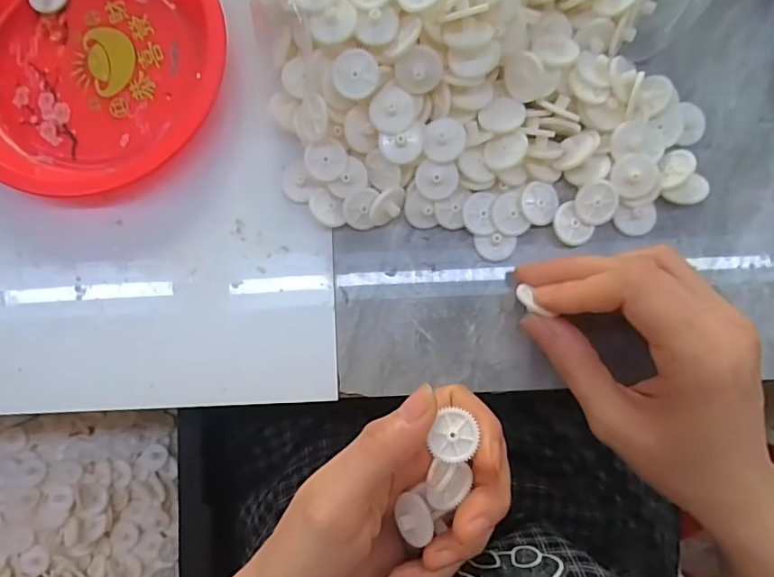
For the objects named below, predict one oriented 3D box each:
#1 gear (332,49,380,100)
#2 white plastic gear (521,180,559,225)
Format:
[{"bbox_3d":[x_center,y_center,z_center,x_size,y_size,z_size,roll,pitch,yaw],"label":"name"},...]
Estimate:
[{"bbox_3d":[-0.014,-0.099,0.239,0.021,0.004,0.021,-4,106,2],"label":"gear"},{"bbox_3d":[0.078,-0.044,0.262,0.019,0.004,0.022,12,85,3],"label":"white plastic gear"}]

